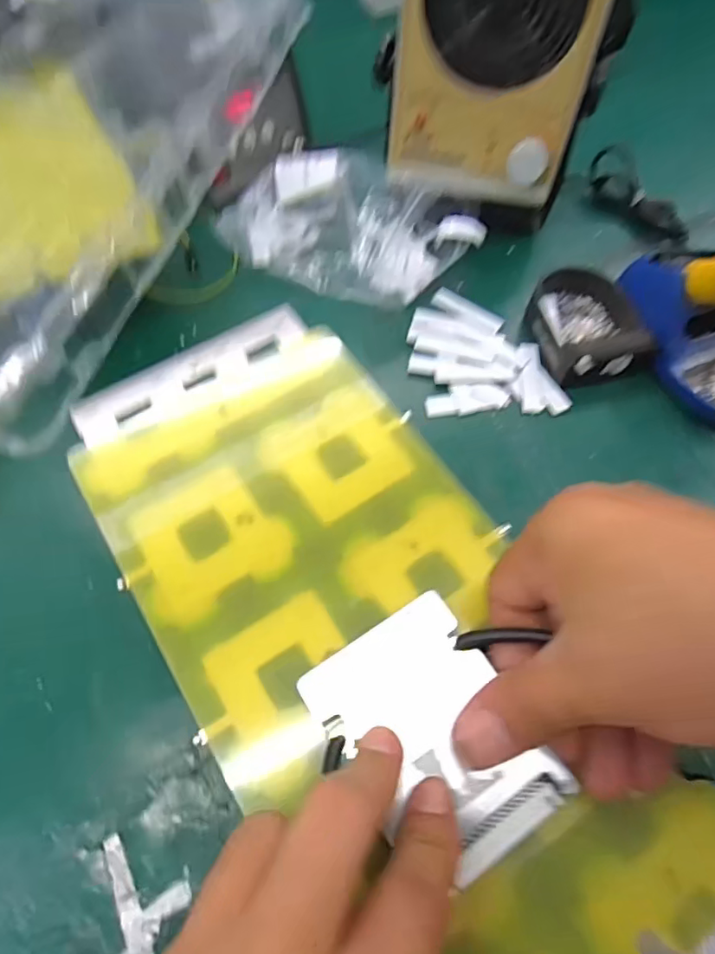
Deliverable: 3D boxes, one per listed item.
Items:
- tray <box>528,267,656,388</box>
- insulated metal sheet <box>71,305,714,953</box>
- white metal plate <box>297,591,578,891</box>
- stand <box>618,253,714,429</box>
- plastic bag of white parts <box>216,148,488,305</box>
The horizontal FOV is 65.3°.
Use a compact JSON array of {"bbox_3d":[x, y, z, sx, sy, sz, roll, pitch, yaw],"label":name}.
[{"bbox_3d":[0.182,-0.126,0.452,0.079,0.032,0.106,-15,64,-8],"label":"tray"},{"bbox_3d":[0.004,0.060,0.218,0.138,0.004,0.326,-30,66,-14],"label":"insulated metal sheet"},{"bbox_3d":[0.026,0.087,0.192,0.059,0.008,0.079,-31,70,-14],"label":"white metal plate"},{"bbox_3d":[0.264,-0.116,0.422,0.082,0.083,0.151,-37,69,-17],"label":"stand"},{"bbox_3d":[-0.008,-0.220,0.489,0.229,0.061,0.118,5,63,3],"label":"plastic bag of white parts"}]

